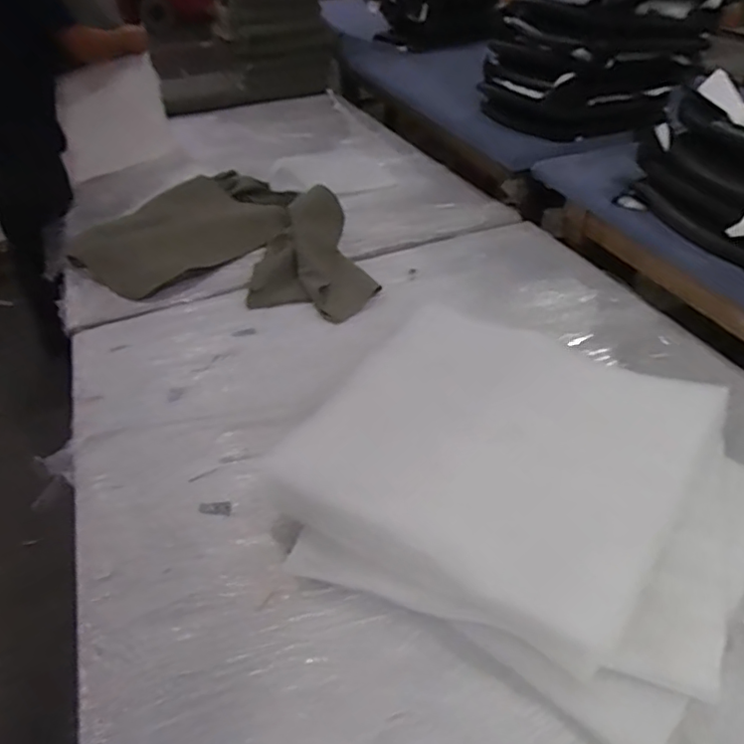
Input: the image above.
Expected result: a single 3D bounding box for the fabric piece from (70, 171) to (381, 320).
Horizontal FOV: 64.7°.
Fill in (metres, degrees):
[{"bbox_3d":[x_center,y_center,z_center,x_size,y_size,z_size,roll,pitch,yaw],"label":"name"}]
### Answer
[{"bbox_3d":[-0.359,-0.364,1.556,0.824,0.134,0.519,8,42,13],"label":"fabric piece"}]

